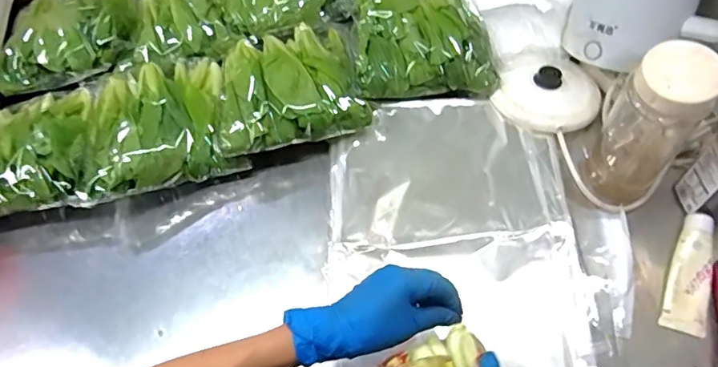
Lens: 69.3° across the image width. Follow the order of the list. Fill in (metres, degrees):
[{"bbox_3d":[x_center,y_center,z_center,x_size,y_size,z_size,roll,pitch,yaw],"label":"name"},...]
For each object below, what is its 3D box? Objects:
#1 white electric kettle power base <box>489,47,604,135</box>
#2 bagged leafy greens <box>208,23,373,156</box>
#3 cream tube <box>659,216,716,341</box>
[{"bbox_3d":[0.249,-0.120,0.681,0.129,0.028,0.121,-2,60,3],"label":"white electric kettle power base"},{"bbox_3d":[-0.101,-0.135,0.692,0.194,0.047,0.194,-16,61,-5],"label":"bagged leafy greens"},{"bbox_3d":[0.364,0.097,0.567,0.042,0.024,0.132,18,63,14],"label":"cream tube"}]

